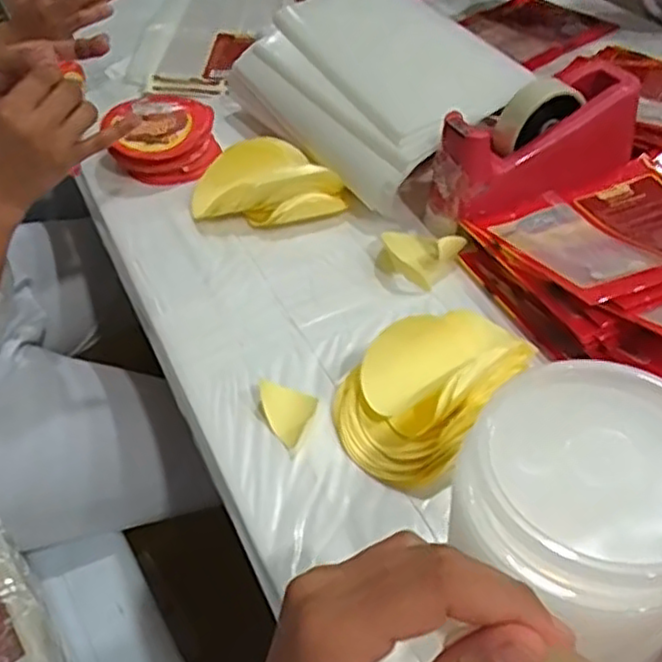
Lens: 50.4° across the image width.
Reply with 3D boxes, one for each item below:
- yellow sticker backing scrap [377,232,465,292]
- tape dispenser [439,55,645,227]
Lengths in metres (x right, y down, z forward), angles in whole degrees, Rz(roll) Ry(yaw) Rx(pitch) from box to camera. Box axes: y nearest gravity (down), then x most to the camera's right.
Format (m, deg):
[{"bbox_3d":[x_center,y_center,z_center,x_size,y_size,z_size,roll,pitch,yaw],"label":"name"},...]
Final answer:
[{"bbox_3d":[0.072,-0.072,0.613,0.069,0.025,0.060,30,55,28],"label":"yellow sticker backing scrap"},{"bbox_3d":[0.191,-0.170,0.634,0.189,0.083,0.065,-23,50,-18],"label":"tape dispenser"}]

